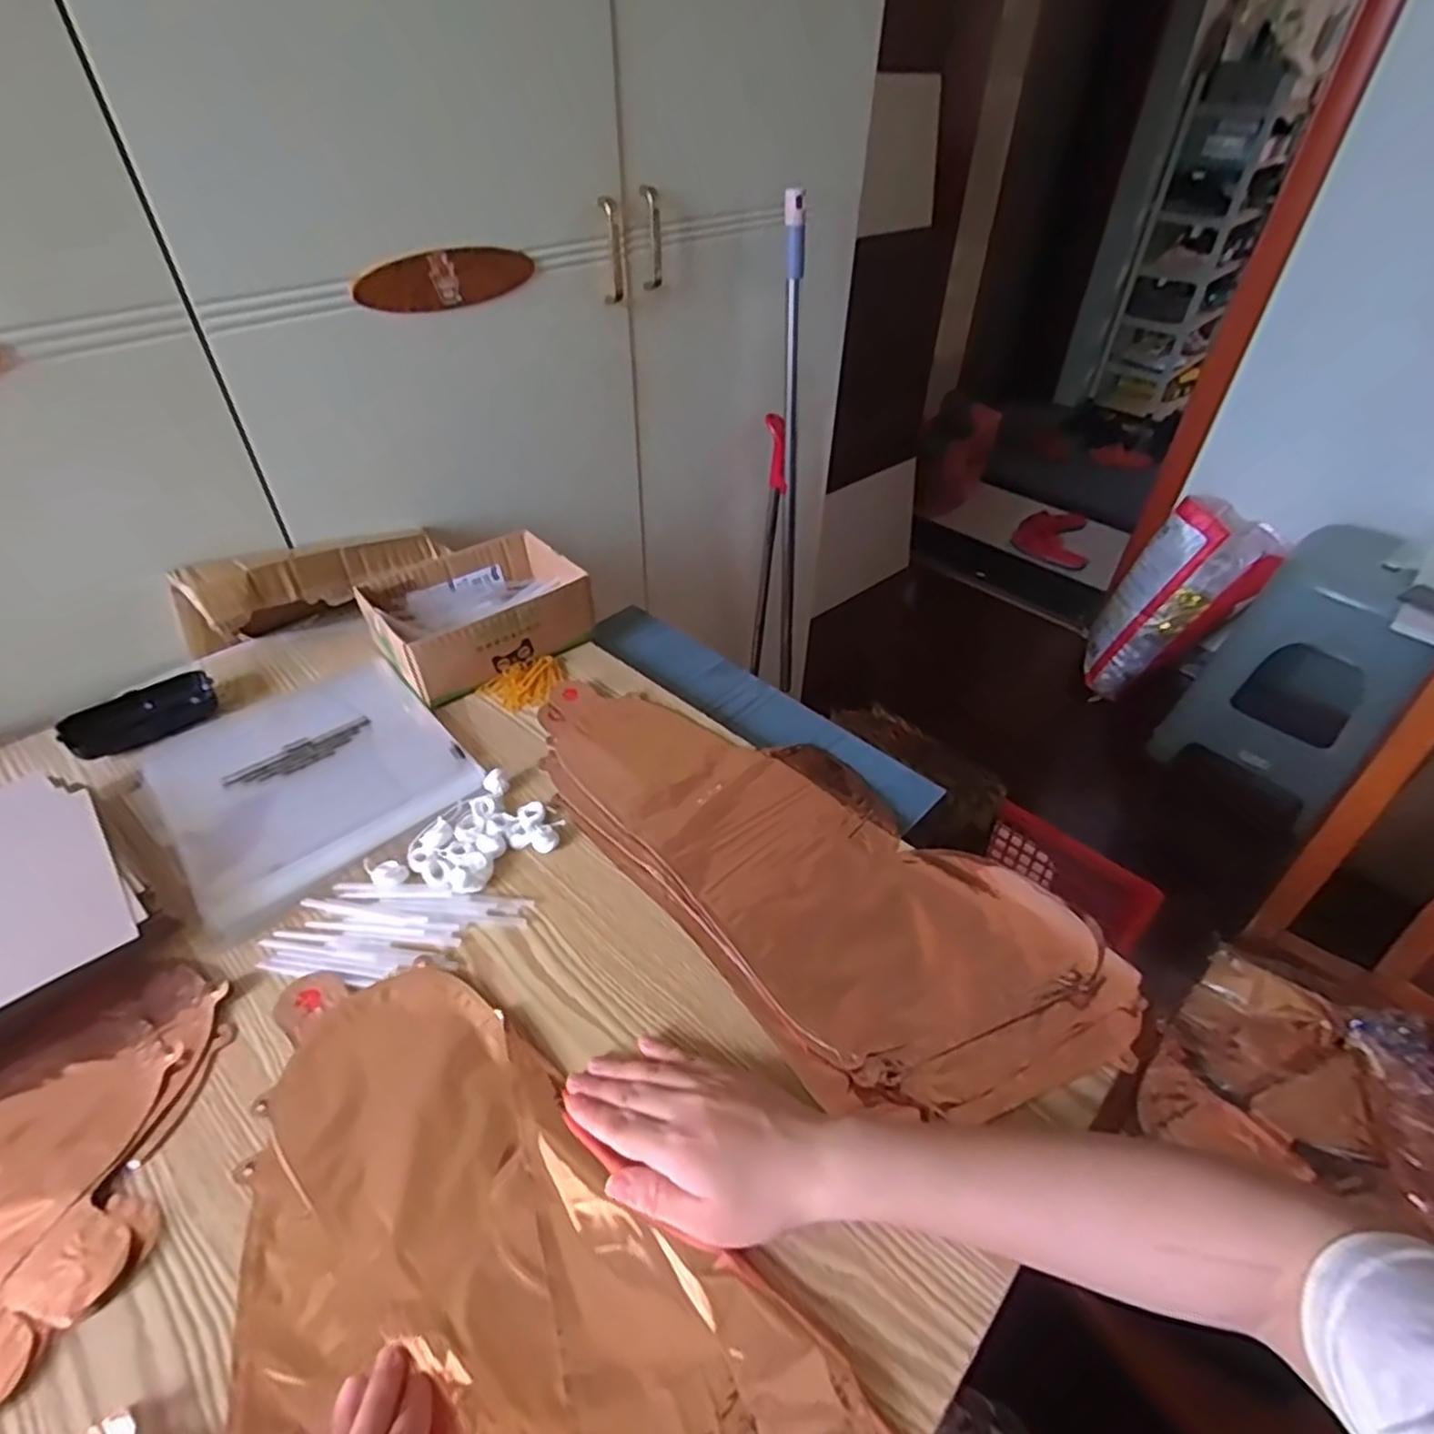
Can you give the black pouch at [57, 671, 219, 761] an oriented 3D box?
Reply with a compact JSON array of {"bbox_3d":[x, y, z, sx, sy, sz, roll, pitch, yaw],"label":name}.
[{"bbox_3d":[-0.482,-0.003,0.615,0.048,0.023,0.107,31,49,30],"label":"black pouch"}]

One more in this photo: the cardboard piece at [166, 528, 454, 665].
[{"bbox_3d":[-0.393,-0.136,0.724,0.067,0.084,0.245,28,48,28],"label":"cardboard piece"}]

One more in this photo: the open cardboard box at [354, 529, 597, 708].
[{"bbox_3d":[-0.226,-0.098,0.696,0.185,0.067,0.143,-33,51,-33],"label":"open cardboard box"}]

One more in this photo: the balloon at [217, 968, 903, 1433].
[{"bbox_3d":[-0.107,0.288,0.334,0.249,0.018,0.413,-27,48,-28],"label":"balloon"}]

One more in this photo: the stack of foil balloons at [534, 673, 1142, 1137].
[{"bbox_3d":[0.057,0.093,0.546,0.219,0.015,0.461,-30,50,-31],"label":"stack of foil balloons"}]

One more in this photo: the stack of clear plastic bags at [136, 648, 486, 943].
[{"bbox_3d":[-0.326,0.041,0.584,0.201,0.012,0.228,-30,50,-31],"label":"stack of clear plastic bags"}]

